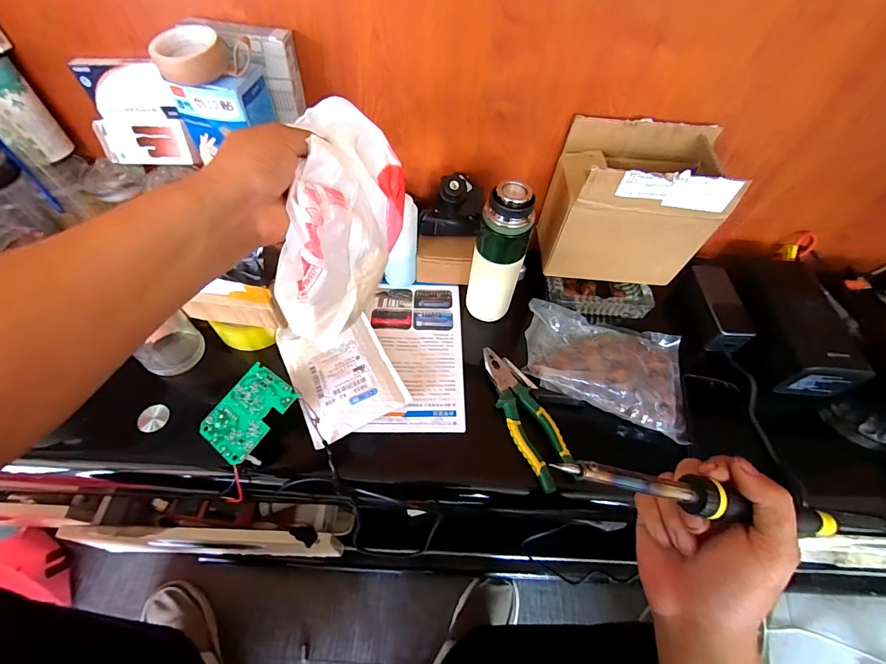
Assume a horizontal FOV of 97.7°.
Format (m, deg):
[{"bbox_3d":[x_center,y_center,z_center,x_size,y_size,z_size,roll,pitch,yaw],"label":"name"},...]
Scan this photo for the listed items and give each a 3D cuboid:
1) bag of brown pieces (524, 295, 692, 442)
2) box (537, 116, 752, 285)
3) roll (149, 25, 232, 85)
[{"bbox_3d":[0.221,0.037,0.524,0.226,0.048,0.153,14,56,5],"label":"bag of brown pieces"},{"bbox_3d":[0.249,-0.168,0.532,0.189,0.180,0.116,3,55,-2],"label":"box"},{"bbox_3d":[-0.252,-0.275,0.389,0.065,0.035,0.065,2,55,-3],"label":"roll"}]

